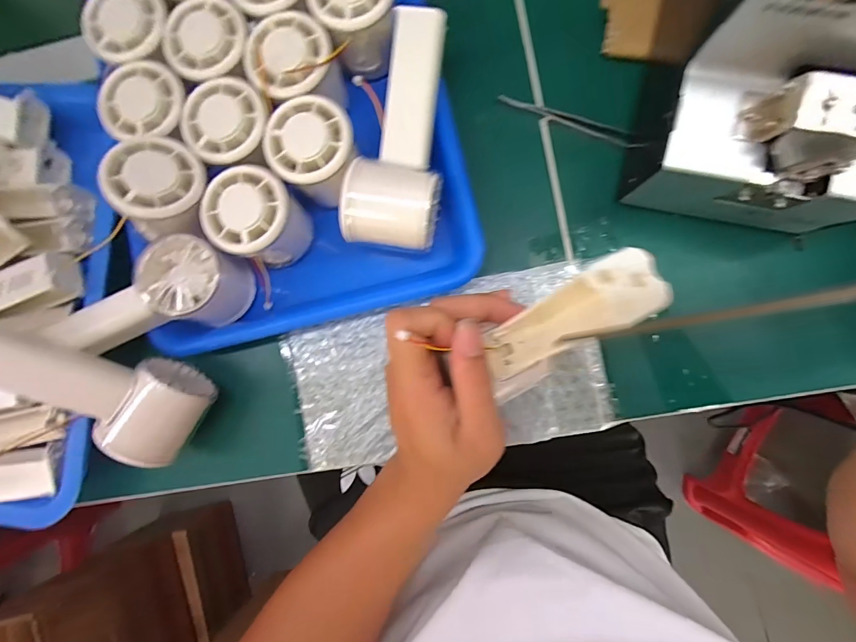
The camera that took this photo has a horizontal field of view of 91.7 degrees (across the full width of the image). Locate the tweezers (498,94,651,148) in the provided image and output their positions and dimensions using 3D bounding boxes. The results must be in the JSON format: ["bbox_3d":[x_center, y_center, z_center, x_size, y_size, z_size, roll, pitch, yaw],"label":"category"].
[{"bbox_3d":[0.104,-0.145,0.302,0.108,0.011,0.010,24,90,6],"label":"tweezers"}]

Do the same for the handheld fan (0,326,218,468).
[{"bbox_3d":[-0.227,0.046,0.275,0.149,0.047,0.066,31,91,-31],"label":"handheld fan"}]

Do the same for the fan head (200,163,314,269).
[{"bbox_3d":[-0.117,-0.072,0.291,0.056,0.049,0.055,0,87,6],"label":"fan head"}]

